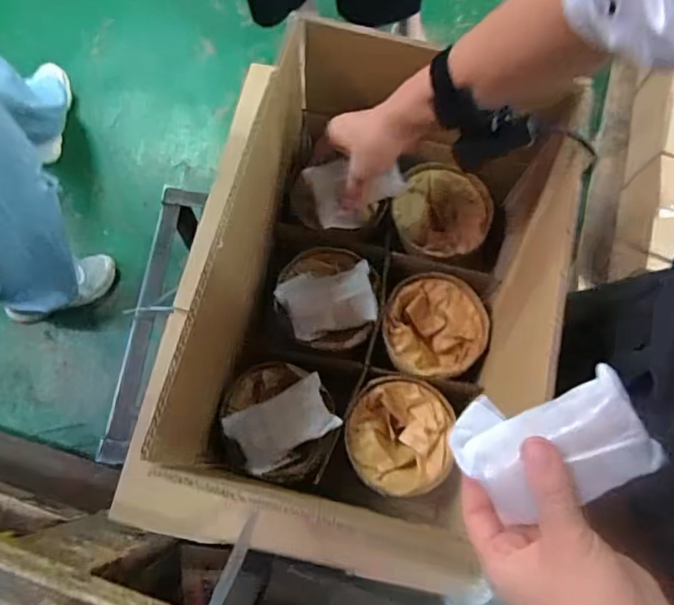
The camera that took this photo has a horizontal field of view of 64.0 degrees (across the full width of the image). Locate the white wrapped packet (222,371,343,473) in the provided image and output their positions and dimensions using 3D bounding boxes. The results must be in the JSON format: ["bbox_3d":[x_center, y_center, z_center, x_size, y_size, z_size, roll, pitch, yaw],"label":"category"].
[{"bbox_3d":[-0.055,0.122,0.541,0.107,0.037,0.066,-27,76,-9],"label":"white wrapped packet"}]

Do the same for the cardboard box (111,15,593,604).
[{"bbox_3d":[0.038,-0.008,0.545,0.325,0.229,0.409,12,74,2],"label":"cardboard box"}]

